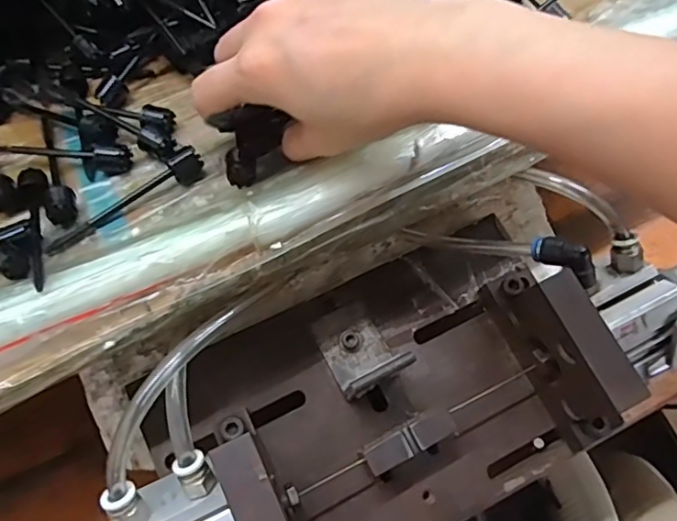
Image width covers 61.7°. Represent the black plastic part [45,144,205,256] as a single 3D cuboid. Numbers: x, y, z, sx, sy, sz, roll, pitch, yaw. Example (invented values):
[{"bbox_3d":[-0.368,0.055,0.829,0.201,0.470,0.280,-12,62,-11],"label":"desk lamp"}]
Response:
[{"bbox_3d":[-0.109,-0.033,0.286,0.086,0.014,0.015,-34,60,-18],"label":"black plastic part"}]

